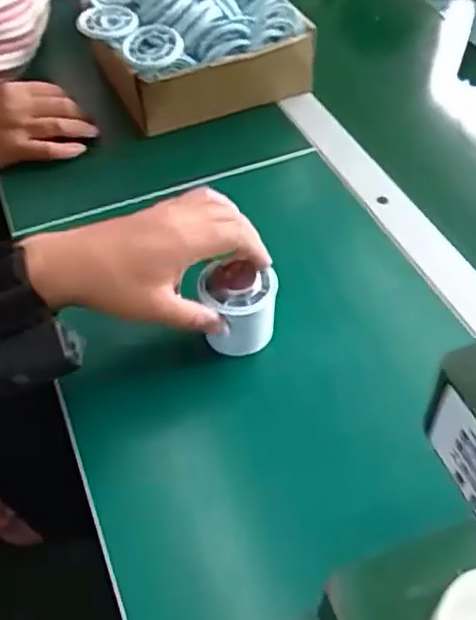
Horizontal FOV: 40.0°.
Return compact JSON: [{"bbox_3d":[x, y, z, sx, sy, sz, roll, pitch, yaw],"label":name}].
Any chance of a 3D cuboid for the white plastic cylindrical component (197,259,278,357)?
[{"bbox_3d":[0.001,-0.001,0.473,0.050,0.053,0.044,5,52,7],"label":"white plastic cylindrical component"}]

